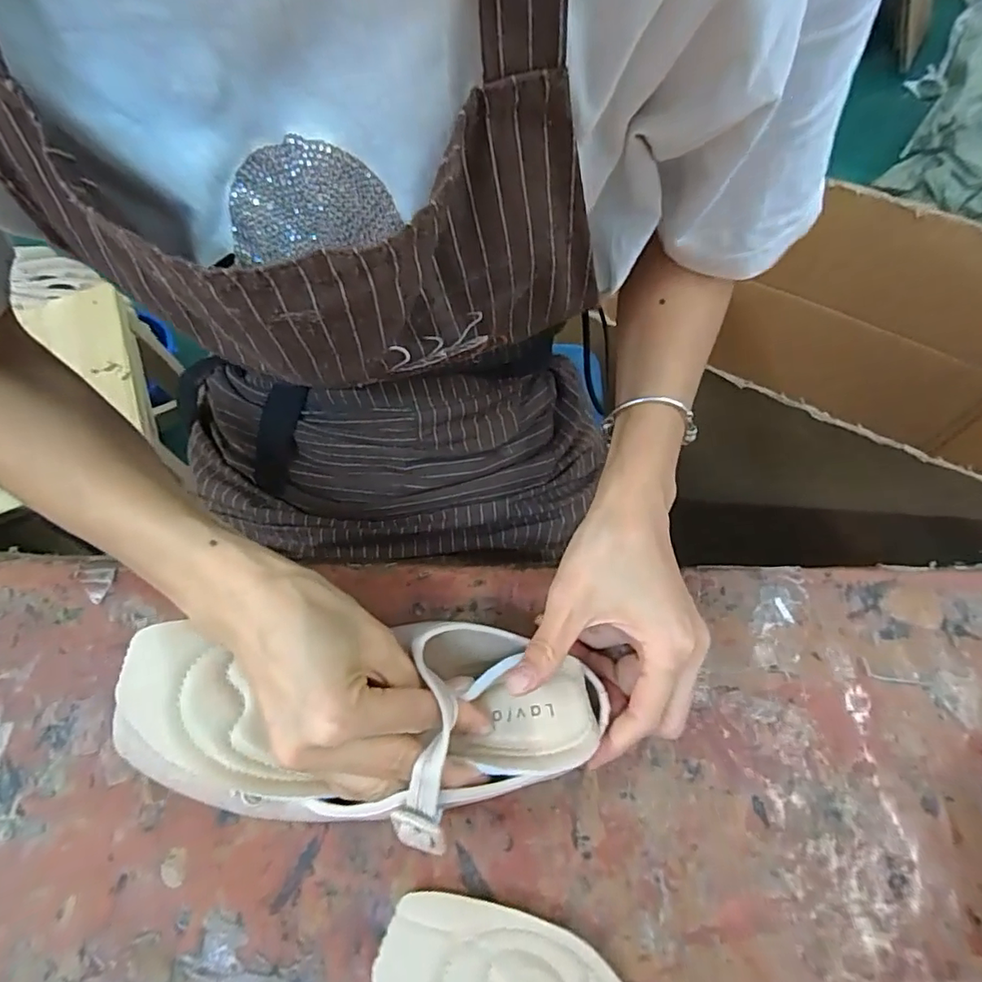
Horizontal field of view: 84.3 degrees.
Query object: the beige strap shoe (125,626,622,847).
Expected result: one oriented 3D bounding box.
[{"bbox_3d":[-0.063,0.113,0.263,0.234,0.045,0.092,0,63,-1],"label":"beige strap shoe"}]

